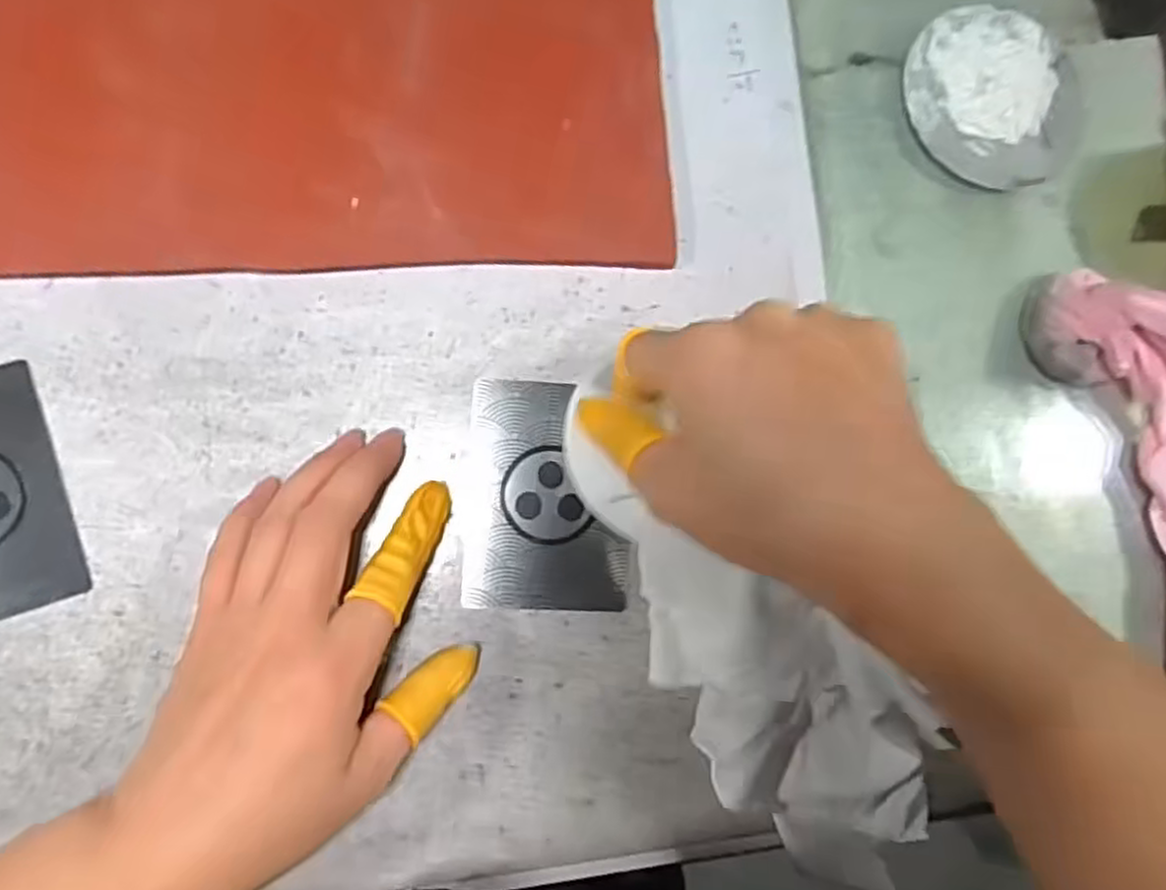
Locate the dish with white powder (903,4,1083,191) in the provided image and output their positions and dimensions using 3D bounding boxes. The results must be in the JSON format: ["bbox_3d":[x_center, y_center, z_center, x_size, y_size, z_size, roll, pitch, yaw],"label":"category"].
[{"bbox_3d":[0.186,-0.158,0.343,0.083,0.006,0.082,1,84,-8],"label":"dish with white powder"}]

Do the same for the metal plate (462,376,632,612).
[{"bbox_3d":[-0.013,0.019,0.293,0.062,0.004,0.087,3,84,-7],"label":"metal plate"}]

